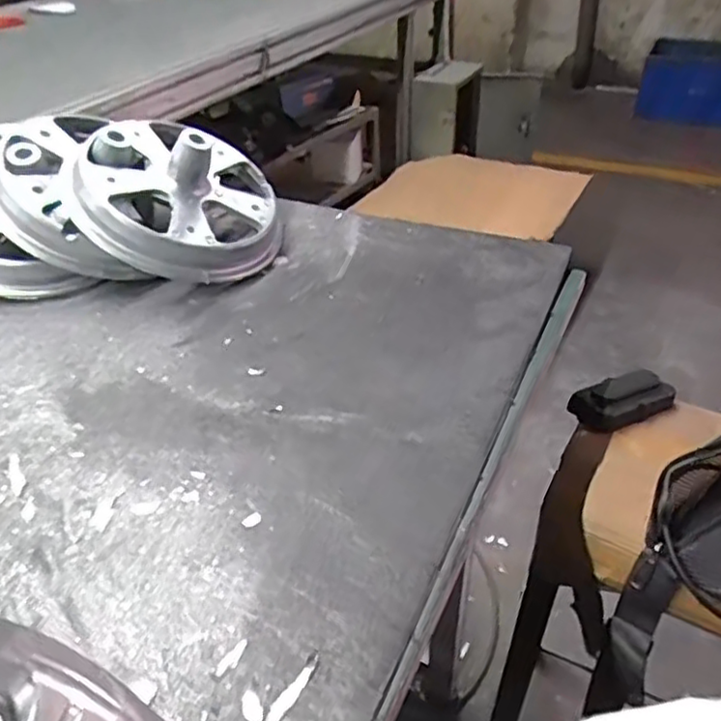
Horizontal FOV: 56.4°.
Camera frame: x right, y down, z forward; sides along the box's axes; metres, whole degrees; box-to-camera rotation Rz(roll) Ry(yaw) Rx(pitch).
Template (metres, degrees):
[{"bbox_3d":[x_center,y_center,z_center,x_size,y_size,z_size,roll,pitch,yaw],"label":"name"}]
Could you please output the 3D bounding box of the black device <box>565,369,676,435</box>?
[{"bbox_3d":[0.258,0.037,0.661,0.104,0.025,0.050,-17,40,-19],"label":"black device"}]

